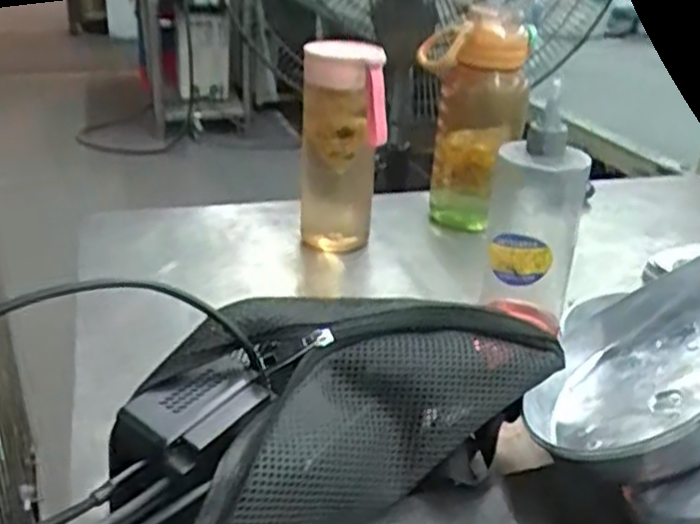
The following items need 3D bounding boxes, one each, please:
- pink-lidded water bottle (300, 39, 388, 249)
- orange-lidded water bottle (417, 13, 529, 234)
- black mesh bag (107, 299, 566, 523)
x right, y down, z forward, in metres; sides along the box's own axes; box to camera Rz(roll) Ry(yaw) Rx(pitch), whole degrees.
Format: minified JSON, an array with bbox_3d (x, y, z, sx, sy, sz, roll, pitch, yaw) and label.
[{"bbox_3d":[-0.009,-0.105,0.702,0.077,0.192,0.068,1,26,-5],"label":"pink-lidded water bottle"},{"bbox_3d":[0.124,-0.139,0.766,0.108,0.216,0.077,9,26,11],"label":"orange-lidded water bottle"},{"bbox_3d":[-0.003,0.086,0.422,0.259,0.097,0.103,-13,31,-31],"label":"black mesh bag"}]

